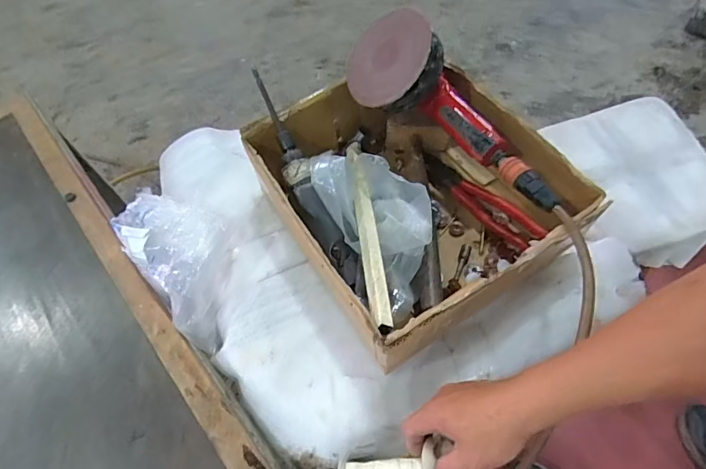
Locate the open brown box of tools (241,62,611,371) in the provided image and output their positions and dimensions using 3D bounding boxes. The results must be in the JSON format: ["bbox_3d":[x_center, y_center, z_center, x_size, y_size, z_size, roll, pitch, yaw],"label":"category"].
[{"bbox_3d":[0.068,-0.048,0.549,0.283,0.117,0.308,-30,63,-14],"label":"open brown box of tools"}]

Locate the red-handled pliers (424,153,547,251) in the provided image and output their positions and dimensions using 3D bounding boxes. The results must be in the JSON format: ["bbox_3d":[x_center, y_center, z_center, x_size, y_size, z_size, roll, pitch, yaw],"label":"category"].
[{"bbox_3d":[0.158,-0.048,0.592,0.047,0.024,0.185,-38,65,-18],"label":"red-handled pliers"}]

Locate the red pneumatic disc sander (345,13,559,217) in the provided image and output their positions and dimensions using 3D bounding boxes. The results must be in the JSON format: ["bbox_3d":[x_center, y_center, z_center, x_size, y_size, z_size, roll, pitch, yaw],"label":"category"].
[{"bbox_3d":[0.117,-0.135,0.530,0.105,0.100,0.291,-42,79,-19],"label":"red pneumatic disc sander"}]

